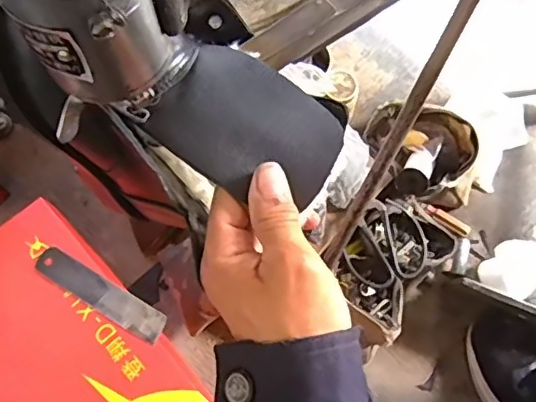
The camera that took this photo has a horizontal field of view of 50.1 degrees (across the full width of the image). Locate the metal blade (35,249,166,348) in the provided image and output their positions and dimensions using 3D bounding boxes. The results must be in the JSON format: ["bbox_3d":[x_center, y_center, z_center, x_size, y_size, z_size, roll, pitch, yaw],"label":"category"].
[{"bbox_3d":[-0.181,0.100,0.620,0.157,0.008,0.033,30,69,8],"label":"metal blade"}]

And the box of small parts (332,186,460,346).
[{"bbox_3d":[0.156,0.075,0.736,0.114,0.081,0.169,37,74,12],"label":"box of small parts"}]

